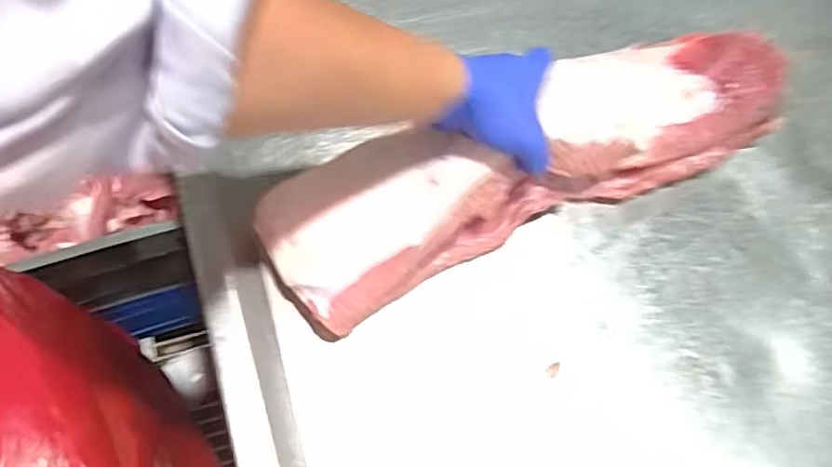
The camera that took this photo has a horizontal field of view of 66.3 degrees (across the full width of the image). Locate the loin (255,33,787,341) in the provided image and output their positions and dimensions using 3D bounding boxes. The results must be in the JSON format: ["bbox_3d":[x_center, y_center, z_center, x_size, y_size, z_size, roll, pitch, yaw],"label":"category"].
[{"bbox_3d":[0.102,-0.063,0.540,0.454,0.064,0.134,-21,72,-11],"label":"loin"}]

